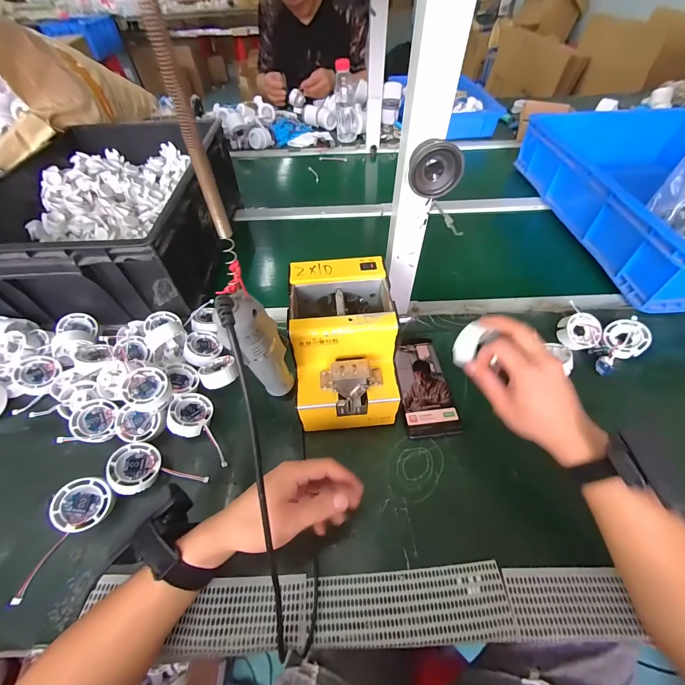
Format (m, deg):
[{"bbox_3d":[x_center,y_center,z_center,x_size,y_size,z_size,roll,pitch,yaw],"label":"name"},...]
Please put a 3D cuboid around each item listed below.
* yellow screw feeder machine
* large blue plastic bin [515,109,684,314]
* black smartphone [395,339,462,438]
[{"bbox_3d":[0.001,0.004,0.418,0.119,0.143,0.172,-4,53,-2],"label":"yellow screw feeder machine"},{"bbox_3d":[0.686,-0.313,0.655,0.408,0.110,0.572,-3,53,0],"label":"large blue plastic bin"},{"bbox_3d":[0.118,0.062,0.463,0.072,0.011,0.150,-4,53,-1],"label":"black smartphone"}]

